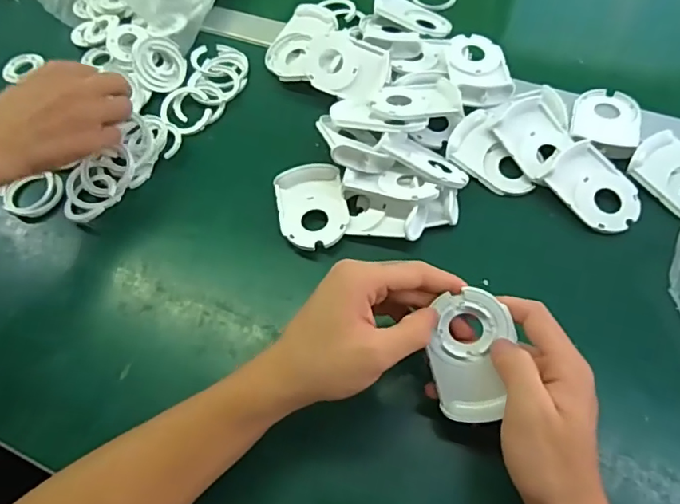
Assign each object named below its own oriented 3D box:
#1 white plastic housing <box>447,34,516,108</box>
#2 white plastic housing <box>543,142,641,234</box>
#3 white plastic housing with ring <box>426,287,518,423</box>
[{"bbox_3d":[0.134,-0.180,0.510,0.057,0.017,0.086,-6,60,1],"label":"white plastic housing"},{"bbox_3d":[0.210,-0.054,0.436,0.059,0.012,0.082,-39,78,-17],"label":"white plastic housing"},{"bbox_3d":[0.086,0.065,0.341,0.050,0.027,0.083,-10,95,16],"label":"white plastic housing with ring"}]

